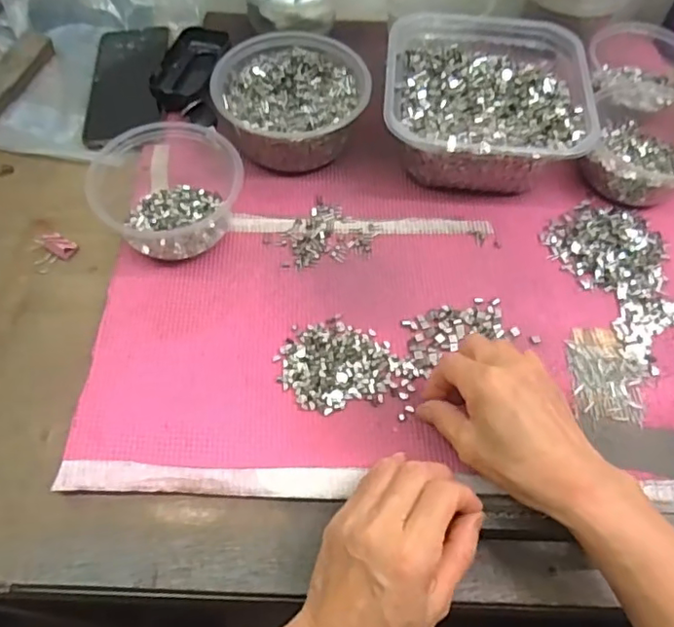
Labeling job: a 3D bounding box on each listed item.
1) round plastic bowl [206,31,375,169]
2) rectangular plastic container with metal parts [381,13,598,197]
[{"bbox_3d":[-0.040,-0.191,0.534,0.135,0.058,0.126,-12,62,-7],"label":"round plastic bowl"},{"bbox_3d":[0.129,-0.191,0.533,0.172,0.070,0.176,5,61,2],"label":"rectangular plastic container with metal parts"}]

